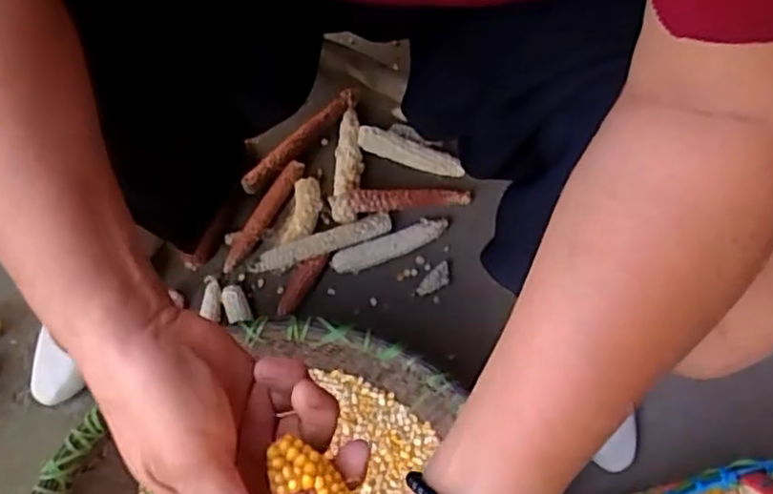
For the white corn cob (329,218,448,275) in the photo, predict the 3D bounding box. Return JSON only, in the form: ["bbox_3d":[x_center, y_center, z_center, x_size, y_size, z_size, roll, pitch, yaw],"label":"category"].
[{"bbox_3d":[0.004,0.000,0.832,0.148,0.032,0.031,-24,76,-6],"label":"white corn cob"}]

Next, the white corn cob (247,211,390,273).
[{"bbox_3d":[-0.078,-0.005,0.804,0.174,0.034,0.027,-21,76,-5],"label":"white corn cob"}]

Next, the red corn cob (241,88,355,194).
[{"bbox_3d":[-0.110,-0.135,0.850,0.183,0.017,0.022,-43,79,-10],"label":"red corn cob"}]

